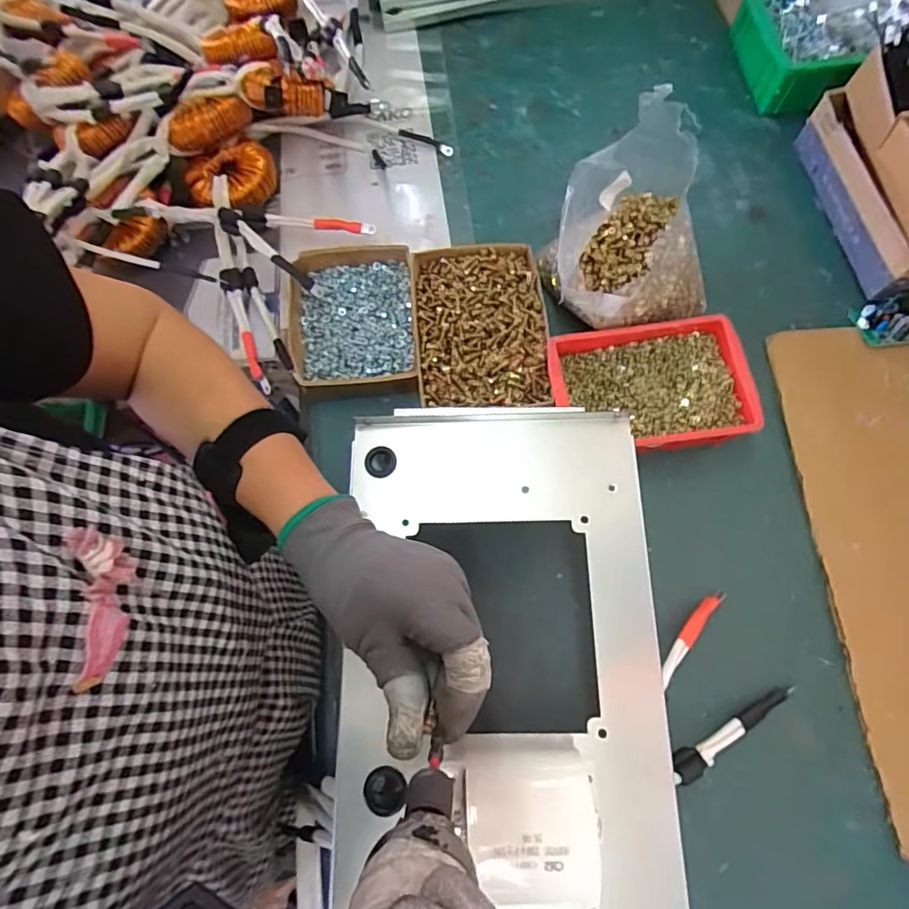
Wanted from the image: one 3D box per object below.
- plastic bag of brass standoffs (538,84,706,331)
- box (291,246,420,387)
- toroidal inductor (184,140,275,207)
[{"bbox_3d":[0.187,-0.234,0.571,0.176,0.161,0.170,-17,72,-3],"label":"plastic bag of brass standoffs"},{"bbox_3d":[-0.121,-0.156,0.626,0.149,0.041,0.178,-4,72,1],"label":"box"},{"bbox_3d":[-0.284,-0.352,0.679,0.109,0.038,0.084,-28,73,-7],"label":"toroidal inductor"}]

